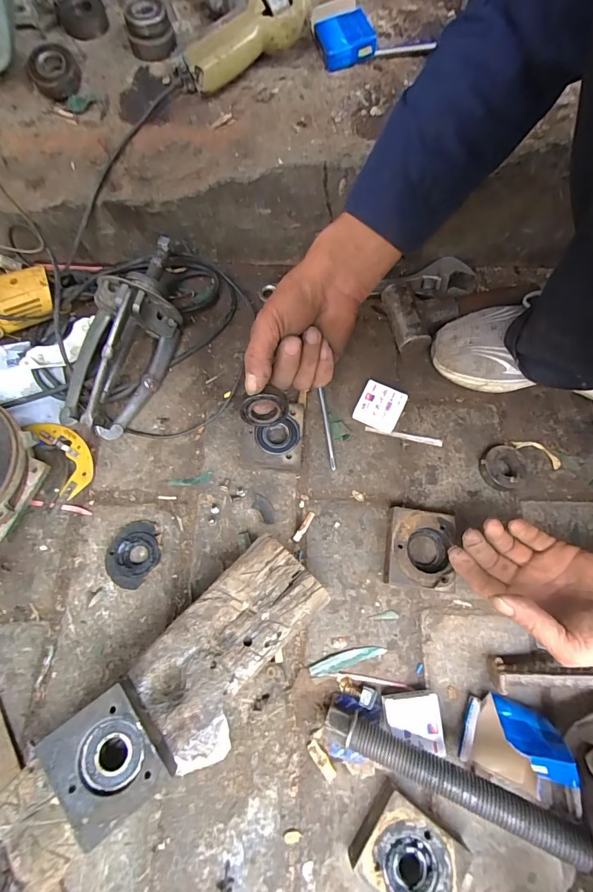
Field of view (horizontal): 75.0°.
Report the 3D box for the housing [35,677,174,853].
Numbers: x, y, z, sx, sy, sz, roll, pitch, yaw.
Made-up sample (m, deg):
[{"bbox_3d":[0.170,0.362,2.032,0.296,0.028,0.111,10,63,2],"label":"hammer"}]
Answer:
[{"bbox_3d":[-0.142,0.233,0.290,0.068,0.021,0.078,-37,74,-12],"label":"housing"}]

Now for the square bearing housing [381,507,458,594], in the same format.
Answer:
[{"bbox_3d":[0.130,0.107,0.412,0.069,0.027,0.083,8,72,0],"label":"square bearing housing"}]

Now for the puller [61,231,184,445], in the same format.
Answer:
[{"bbox_3d":[-0.202,-0.133,0.451,0.102,0.092,0.236,25,91,6],"label":"puller"}]

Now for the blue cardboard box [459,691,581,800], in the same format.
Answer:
[{"bbox_3d":[0.198,0.268,0.345,0.079,0.060,0.066,26,73,6],"label":"blue cardboard box"}]

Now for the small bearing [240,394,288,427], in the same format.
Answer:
[{"bbox_3d":[-0.031,-0.036,0.366,0.044,0.044,0.012,-3,52,-9],"label":"small bearing"}]

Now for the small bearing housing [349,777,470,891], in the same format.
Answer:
[{"bbox_3d":[0.098,0.350,0.333,0.083,0.027,0.065,34,74,8],"label":"small bearing housing"}]

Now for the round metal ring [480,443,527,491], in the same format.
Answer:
[{"bbox_3d":[0.241,0.025,0.448,0.051,0.021,0.050,1,72,-2],"label":"round metal ring"}]

